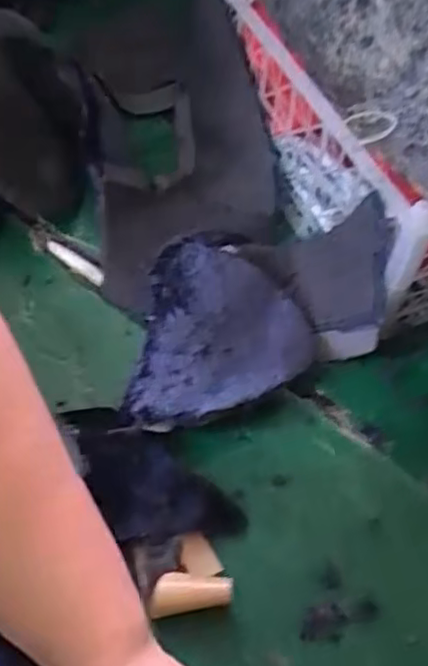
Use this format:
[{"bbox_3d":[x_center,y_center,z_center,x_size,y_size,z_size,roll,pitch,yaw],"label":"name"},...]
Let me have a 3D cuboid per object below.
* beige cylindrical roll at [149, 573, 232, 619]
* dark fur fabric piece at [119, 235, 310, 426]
[{"bbox_3d":[-0.018,0.197,0.505,0.061,0.025,0.029,-8,57,-5],"label":"beige cylindrical roll"},{"bbox_3d":[0.010,0.005,0.621,0.155,0.041,0.181,5,57,4],"label":"dark fur fabric piece"}]

